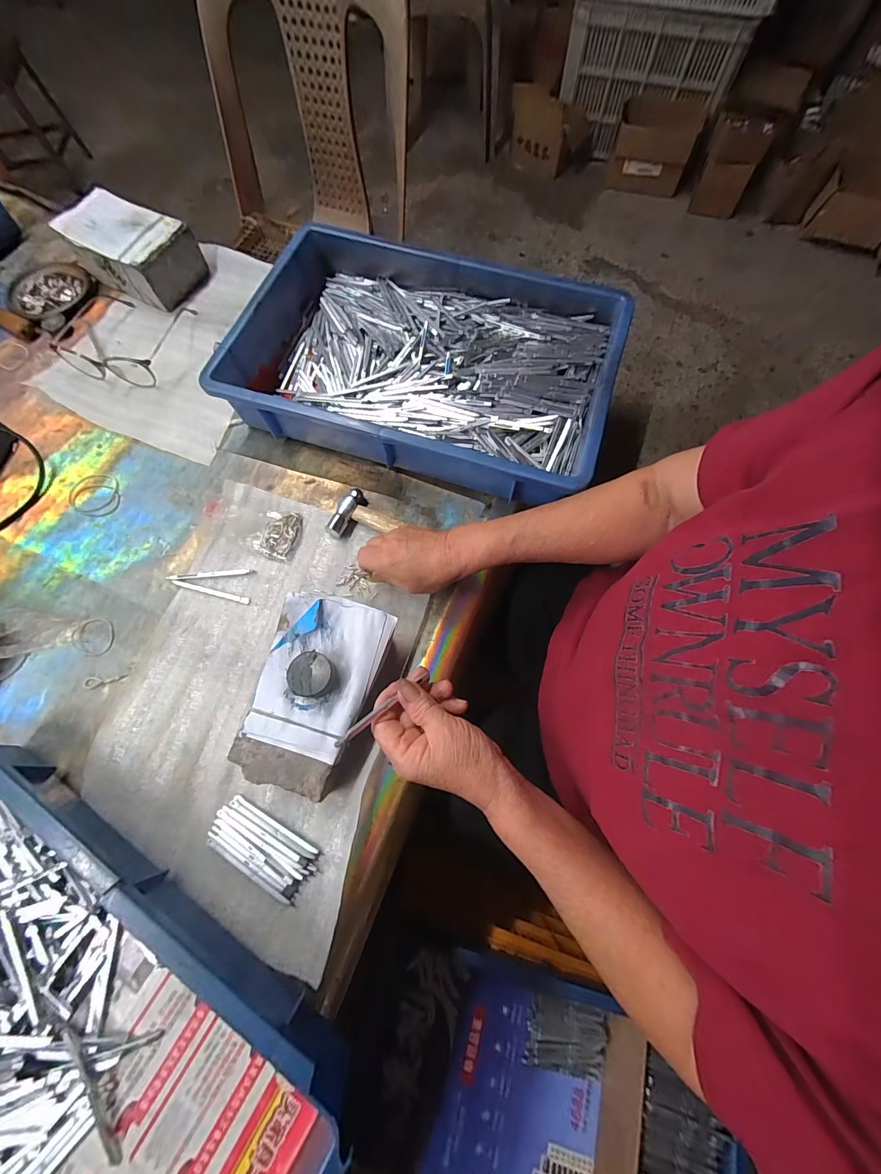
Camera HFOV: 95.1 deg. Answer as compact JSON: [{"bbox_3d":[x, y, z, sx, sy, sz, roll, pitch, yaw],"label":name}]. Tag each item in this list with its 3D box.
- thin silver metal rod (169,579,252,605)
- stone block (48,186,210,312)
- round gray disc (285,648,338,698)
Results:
[{"bbox_3d":[-0.249,0.005,0.436,0.088,0.005,0.007,13,71,5],"label":"thin silver metal rod"},{"bbox_3d":[-0.432,-0.478,0.570,0.148,0.071,0.103,27,73,10],"label":"stone block"},{"bbox_3d":[-0.113,0.079,0.356,0.038,0.024,0.037,0,70,0],"label":"round gray disc"}]

